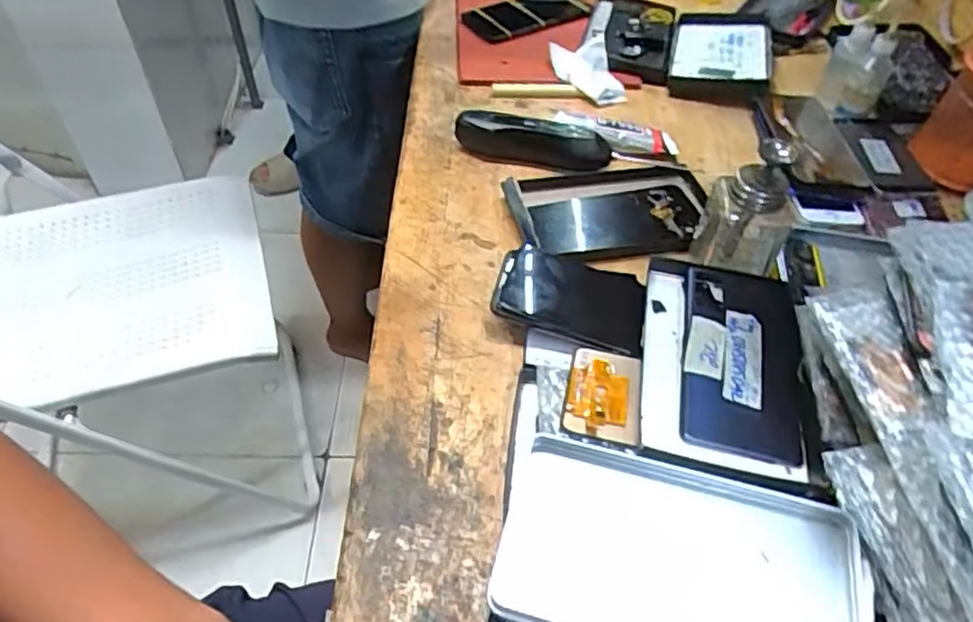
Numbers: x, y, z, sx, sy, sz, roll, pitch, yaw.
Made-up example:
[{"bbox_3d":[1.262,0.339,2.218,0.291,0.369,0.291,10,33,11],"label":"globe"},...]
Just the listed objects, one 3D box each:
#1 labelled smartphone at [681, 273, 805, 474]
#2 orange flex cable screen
[{"bbox_3d":[0.172,0.028,0.445,0.075,0.008,0.154,12,49,8],"label":"labelled smartphone"},{"bbox_3d":[0.076,0.054,0.431,0.047,0.006,0.073,11,49,8],"label":"orange flex cable screen"}]

